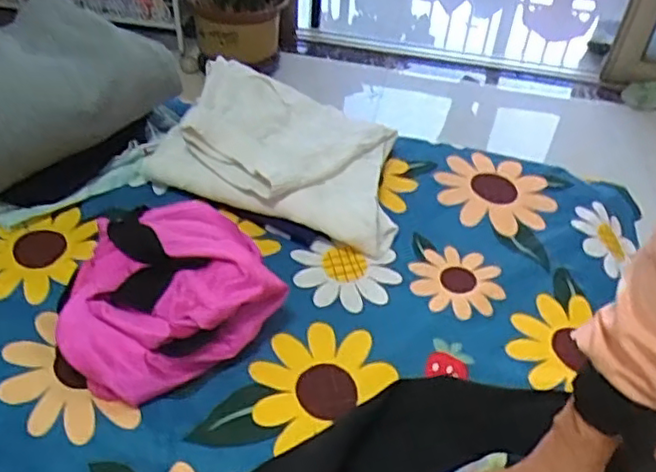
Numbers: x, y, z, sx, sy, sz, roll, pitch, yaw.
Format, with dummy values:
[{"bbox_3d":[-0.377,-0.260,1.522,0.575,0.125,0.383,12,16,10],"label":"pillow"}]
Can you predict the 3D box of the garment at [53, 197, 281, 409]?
[{"bbox_3d":[-0.176,0.038,0.664,0.194,0.097,0.233,-16,45,-20],"label":"garment"}]

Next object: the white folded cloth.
[{"bbox_3d":[-0.051,-0.108,0.822,0.319,0.098,0.188,20,45,18],"label":"white folded cloth"}]

